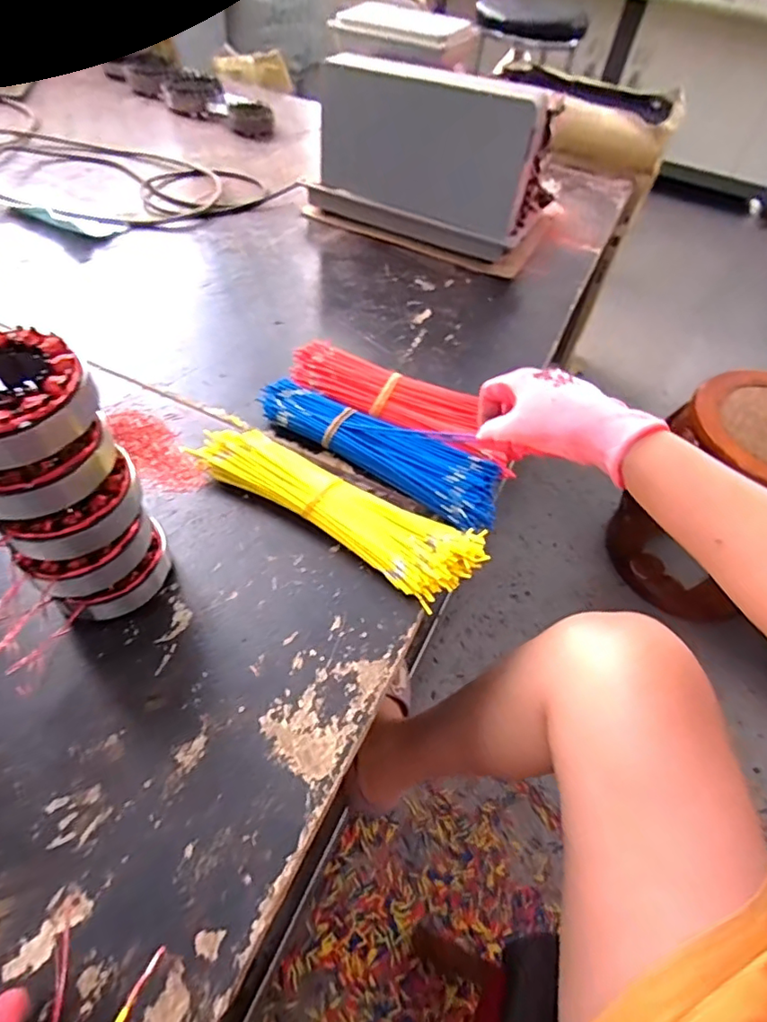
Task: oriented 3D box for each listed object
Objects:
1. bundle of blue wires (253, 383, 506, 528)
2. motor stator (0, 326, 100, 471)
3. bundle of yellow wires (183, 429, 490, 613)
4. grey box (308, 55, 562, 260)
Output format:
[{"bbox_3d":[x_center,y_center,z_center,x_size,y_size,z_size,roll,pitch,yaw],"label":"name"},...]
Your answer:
[{"bbox_3d":[-0.001,-0.067,0.539,0.251,0.027,0.076,28,54,16],"label":"bundle of blue wires"},{"bbox_3d":[-0.211,-0.064,0.309,0.086,0.035,0.083,-24,57,-23],"label":"motor stator"},{"bbox_3d":[-0.041,-0.009,0.487,0.261,0.033,0.074,28,54,16],"label":"bundle of yellow wires"},{"bbox_3d":[0.063,-0.486,0.769,0.327,0.203,0.090,21,52,11],"label":"grey box"}]

